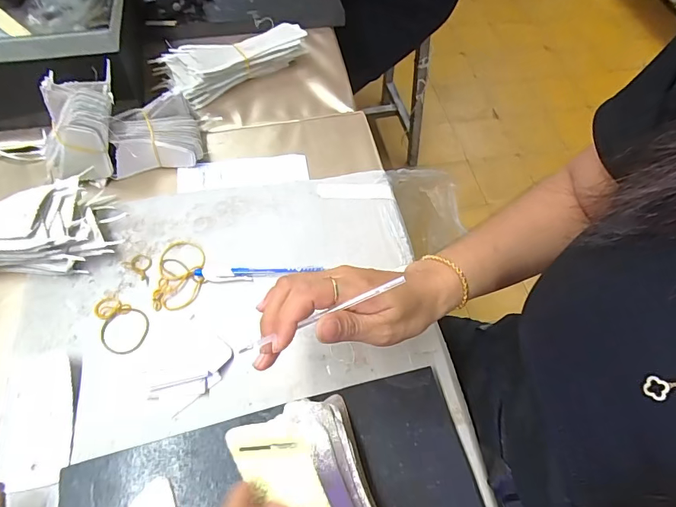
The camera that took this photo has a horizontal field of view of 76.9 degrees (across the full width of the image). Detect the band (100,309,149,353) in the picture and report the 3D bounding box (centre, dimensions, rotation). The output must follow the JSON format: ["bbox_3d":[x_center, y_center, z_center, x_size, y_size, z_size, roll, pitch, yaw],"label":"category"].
[{"bbox_3d":[-0.200,0.072,0.399,0.043,0.004,0.044,2,59,-3],"label":"band"}]

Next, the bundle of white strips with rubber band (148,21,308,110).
[{"bbox_3d":[-0.137,-0.262,0.581,0.204,0.045,0.075,-27,65,-18],"label":"bundle of white strips with rubber band"}]

